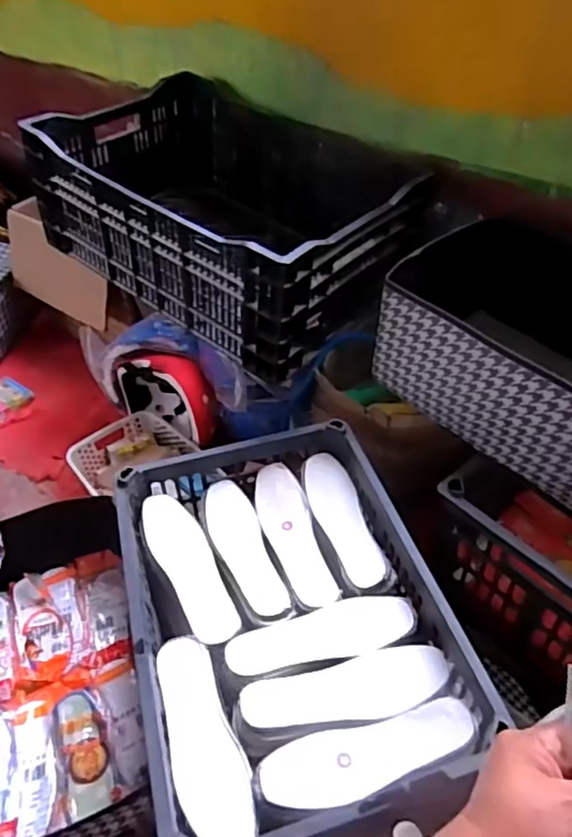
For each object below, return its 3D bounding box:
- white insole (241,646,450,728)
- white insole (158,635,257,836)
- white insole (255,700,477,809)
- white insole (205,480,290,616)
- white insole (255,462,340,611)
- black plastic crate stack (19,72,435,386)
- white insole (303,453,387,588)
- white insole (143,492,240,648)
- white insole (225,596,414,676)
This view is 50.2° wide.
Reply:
[{"bbox_3d":[0.067,0.303,0.680,0.225,0.020,0.067,-11,45,-8],"label":"white insole"},{"bbox_3d":[-0.091,0.333,0.644,0.067,0.019,0.213,-18,47,-15],"label":"white insole"},{"bbox_3d":[0.085,0.335,0.609,0.215,0.027,0.070,-12,45,-9],"label":"white insole"},{"bbox_3d":[-0.061,0.172,0.825,0.067,0.009,0.221,-15,46,-12],"label":"white insole"},{"bbox_3d":[0.008,0.155,0.836,0.069,0.016,0.226,-12,45,-9],"label":"white insole"},{"bbox_3d":[-0.093,-0.384,1.132,0.604,0.252,0.451,30,53,29],"label":"black plastic crate stack"},{"bbox_3d":[0.076,0.138,0.843,0.065,0.023,0.215,-11,45,-8],"label":"white insole"},{"bbox_3d":[-0.127,0.188,0.792,0.068,0.022,0.228,-20,47,-17],"label":"white insole"},{"bbox_3d":[0.042,0.252,0.722,0.218,0.011,0.065,-9,43,-7],"label":"white insole"}]

